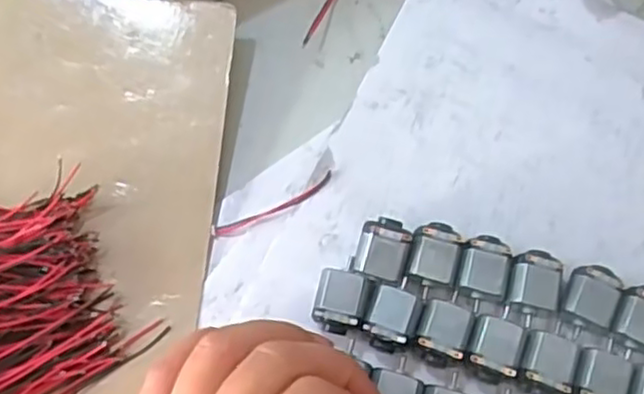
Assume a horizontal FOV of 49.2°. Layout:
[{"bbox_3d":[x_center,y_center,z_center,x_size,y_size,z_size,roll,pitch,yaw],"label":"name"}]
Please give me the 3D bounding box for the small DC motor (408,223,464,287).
[{"bbox_3d":[0.044,0.022,0.272,0.018,0.016,0.027,11,70,5],"label":"small DC motor"}]

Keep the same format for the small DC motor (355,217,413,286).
[{"bbox_3d":[0.024,0.021,0.270,0.019,0.020,0.024,10,70,4],"label":"small DC motor"}]

